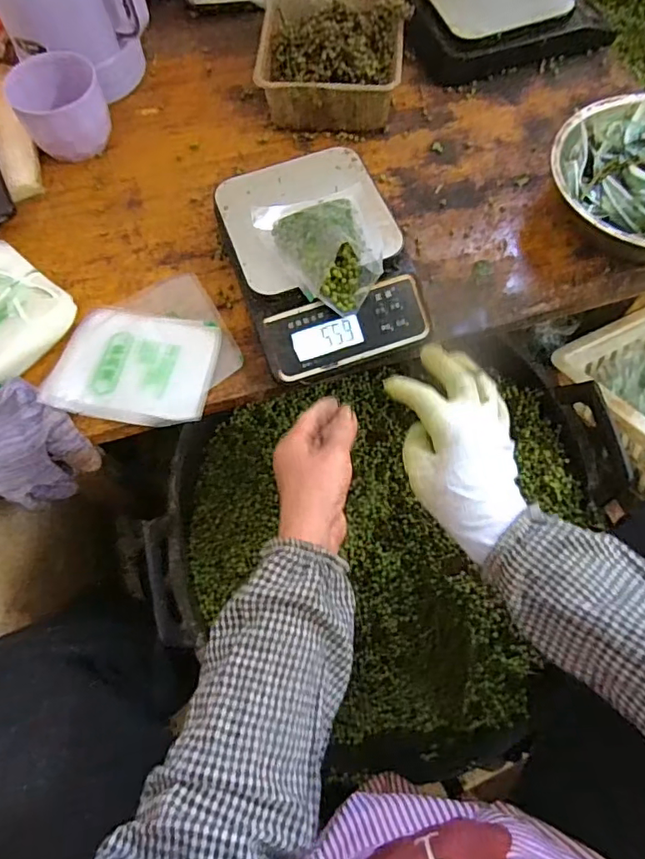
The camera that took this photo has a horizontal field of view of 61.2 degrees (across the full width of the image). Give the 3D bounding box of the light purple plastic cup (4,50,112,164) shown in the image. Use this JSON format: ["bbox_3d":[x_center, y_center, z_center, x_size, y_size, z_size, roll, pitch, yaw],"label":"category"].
[{"bbox_3d":[-0.274,-0.341,0.578,0.087,0.061,0.083,-1,68,2],"label":"light purple plastic cup"}]

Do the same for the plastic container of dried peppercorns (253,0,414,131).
[{"bbox_3d":[0.012,-0.421,0.605,0.152,0.053,0.171,4,69,3],"label":"plastic container of dried peppercorns"}]

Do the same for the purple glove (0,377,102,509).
[{"bbox_3d":[-0.266,0.016,0.492,0.117,0.074,0.093,-22,69,-7],"label":"purple glove"}]

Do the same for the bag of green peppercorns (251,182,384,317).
[{"bbox_3d":[0.004,-0.159,0.460,0.097,0.049,0.125,-17,69,-5],"label":"bag of green peppercorns"}]

